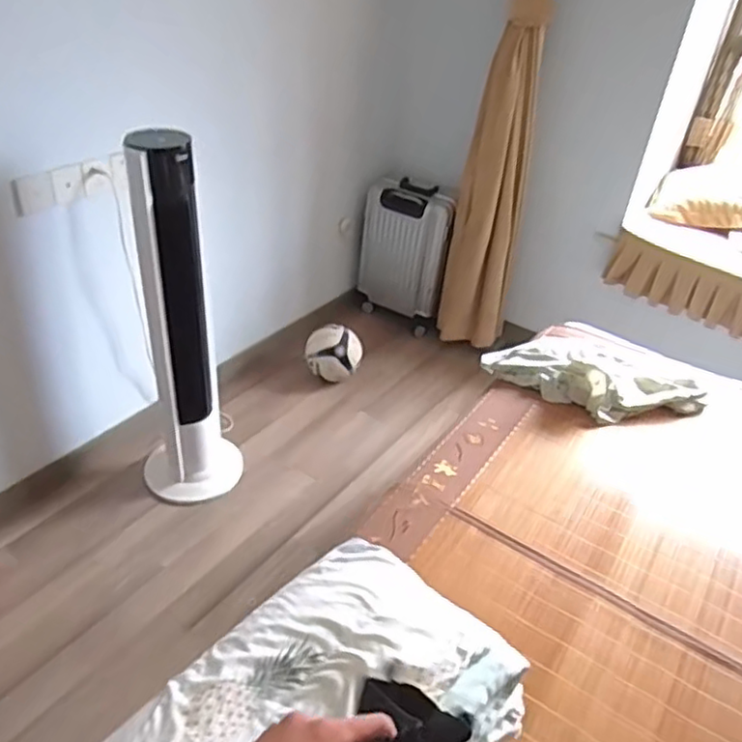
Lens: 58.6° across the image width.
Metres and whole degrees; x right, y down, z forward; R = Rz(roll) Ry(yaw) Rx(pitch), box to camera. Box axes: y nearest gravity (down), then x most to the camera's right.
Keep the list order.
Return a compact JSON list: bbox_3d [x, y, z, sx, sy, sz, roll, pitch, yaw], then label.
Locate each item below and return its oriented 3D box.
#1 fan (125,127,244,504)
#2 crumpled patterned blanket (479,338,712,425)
[{"bbox_3d":[-0.495,-0.093,1.756,0.271,1.014,0.227,0,37,-10],"label":"fan"},{"bbox_3d":[0.609,-0.016,1.761,0.511,0.099,0.371,32,43,30],"label":"crumpled patterned blanket"}]

